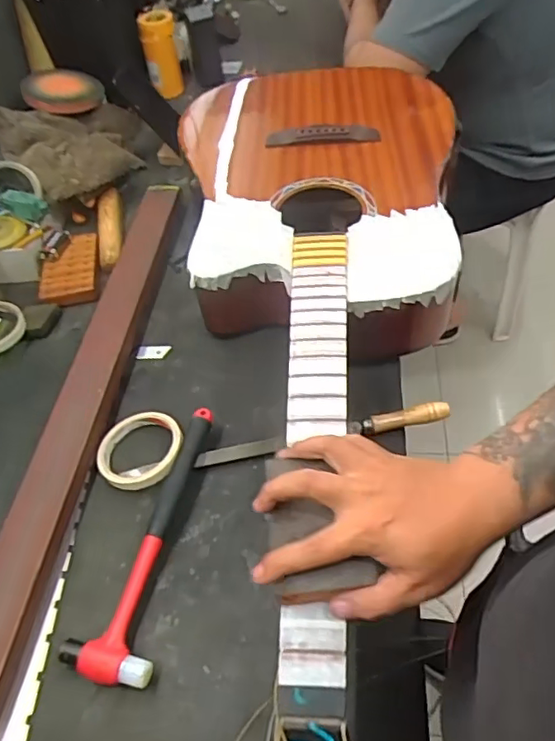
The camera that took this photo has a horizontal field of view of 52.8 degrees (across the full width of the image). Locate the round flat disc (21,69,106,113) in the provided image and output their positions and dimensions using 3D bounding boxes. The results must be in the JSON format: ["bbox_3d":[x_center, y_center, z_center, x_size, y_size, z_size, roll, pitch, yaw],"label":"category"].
[{"bbox_3d":[-0.335,-0.440,0.874,0.109,0.027,0.102,8,57,-13],"label":"round flat disc"}]

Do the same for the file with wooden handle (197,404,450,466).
[{"bbox_3d":[0.047,0.067,0.579,0.264,0.021,0.017,-10,51,-2],"label":"file with wooden handle"}]

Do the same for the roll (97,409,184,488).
[{"bbox_3d":[-0.143,0.082,0.587,0.089,0.021,0.083,-3,51,4],"label":"roll"}]

